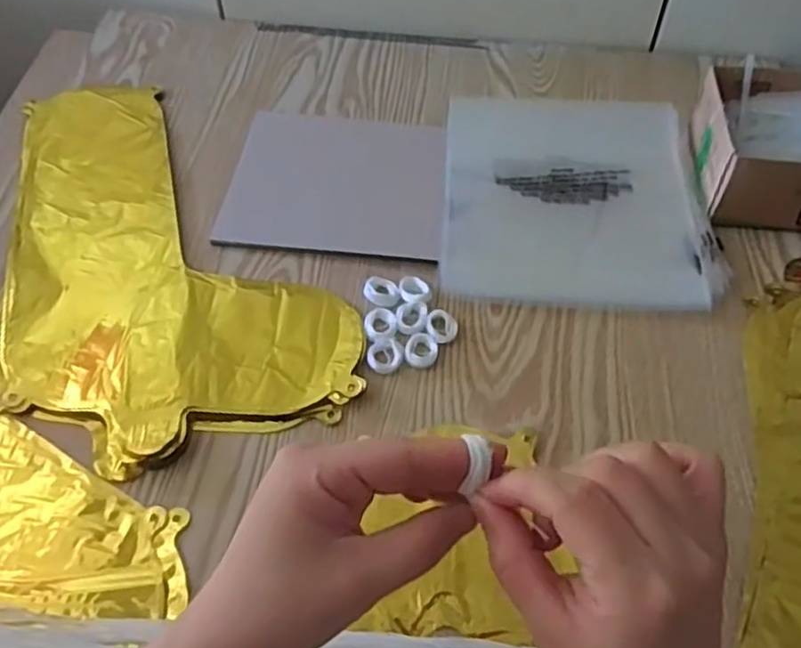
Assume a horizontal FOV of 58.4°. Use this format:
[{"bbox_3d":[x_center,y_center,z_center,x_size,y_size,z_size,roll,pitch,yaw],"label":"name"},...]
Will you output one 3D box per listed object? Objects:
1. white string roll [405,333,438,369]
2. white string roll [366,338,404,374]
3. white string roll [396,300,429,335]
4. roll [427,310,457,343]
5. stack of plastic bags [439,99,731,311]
[{"bbox_3d":[0.015,0.019,0.512,0.023,0.006,0.026,5,54,3],"label":"white string roll"},{"bbox_3d":[-0.011,0.023,0.507,0.025,0.005,0.025,0,54,0],"label":"white string roll"},{"bbox_3d":[0.008,-0.005,0.526,0.023,0.004,0.030,8,54,6],"label":"white string roll"},{"bbox_3d":[0.030,0.003,0.523,0.022,0.007,0.028,5,54,3],"label":"roll"},{"bbox_3d":[0.145,-0.115,0.605,0.209,0.014,0.240,4,54,2],"label":"stack of plastic bags"}]

